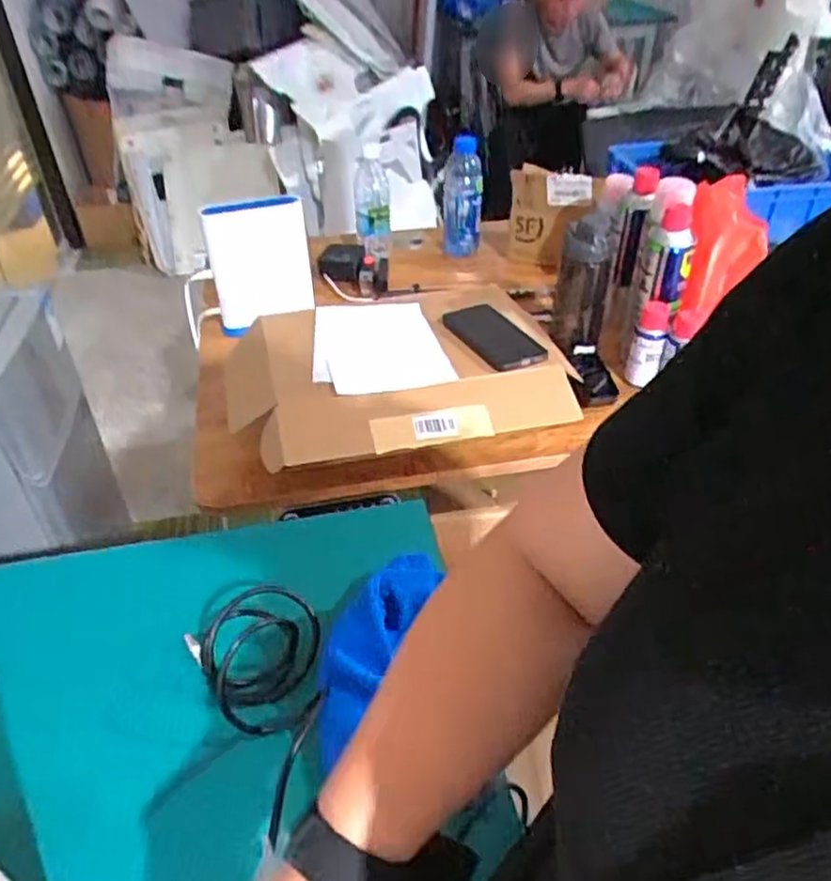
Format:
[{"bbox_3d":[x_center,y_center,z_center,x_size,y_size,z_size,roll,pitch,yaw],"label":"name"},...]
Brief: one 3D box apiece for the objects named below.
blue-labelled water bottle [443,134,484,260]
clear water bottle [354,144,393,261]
[{"bbox_3d":[0.084,-0.427,1.264,0.069,0.193,0.073,1,39,4],"label":"blue-labelled water bottle"},{"bbox_3d":[-0.074,-0.401,1.234,0.060,0.193,0.057,-5,39,-4],"label":"clear water bottle"}]

